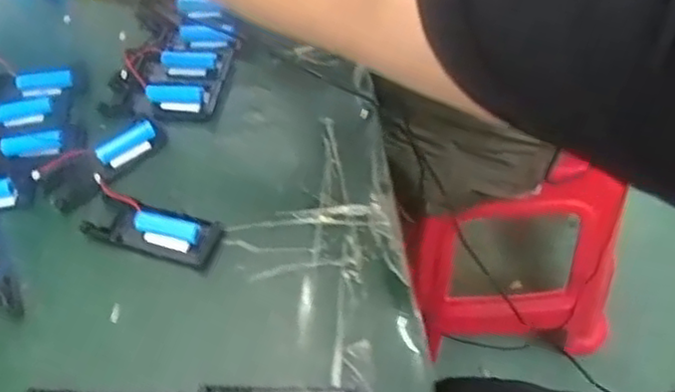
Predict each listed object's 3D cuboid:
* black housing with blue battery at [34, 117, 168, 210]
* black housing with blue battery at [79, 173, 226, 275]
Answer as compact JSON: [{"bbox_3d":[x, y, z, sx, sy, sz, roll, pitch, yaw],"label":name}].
[{"bbox_3d":[-0.189,-0.032,0.537,0.101,0.017,0.038,-32,58,-17],"label":"black housing with blue battery"},{"bbox_3d":[-0.140,0.022,0.496,0.107,0.013,0.040,15,57,16],"label":"black housing with blue battery"}]

